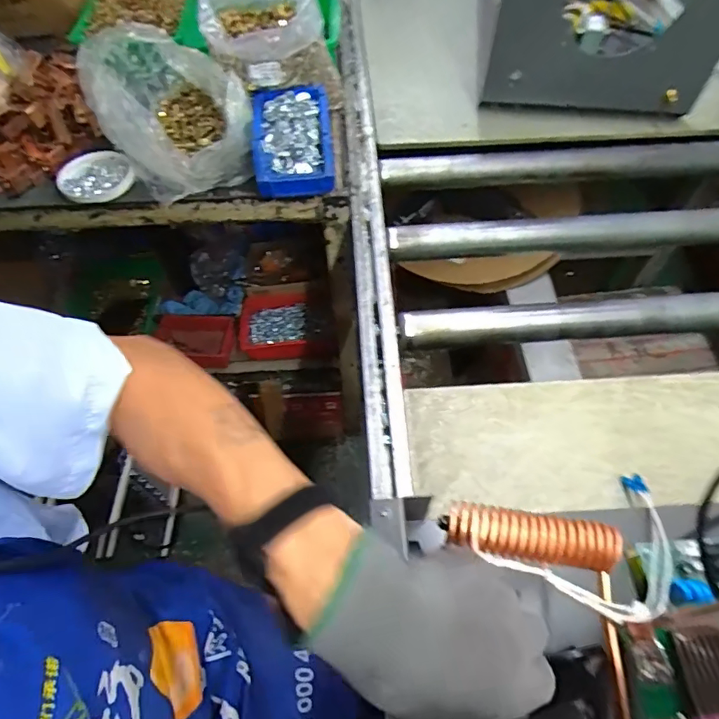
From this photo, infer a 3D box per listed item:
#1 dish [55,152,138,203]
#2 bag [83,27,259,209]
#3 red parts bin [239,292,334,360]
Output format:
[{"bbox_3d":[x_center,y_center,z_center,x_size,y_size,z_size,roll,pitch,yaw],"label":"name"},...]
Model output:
[{"bbox_3d":[-0.369,-0.253,0.691,0.104,0.019,0.089,18,58,11],"label":"dish"},{"bbox_3d":[-0.256,-0.335,0.670,0.154,0.119,0.231,-31,62,-17],"label":"bag"},{"bbox_3d":[-0.150,-0.065,1.012,0.189,0.054,0.131,1,58,1],"label":"red parts bin"}]

